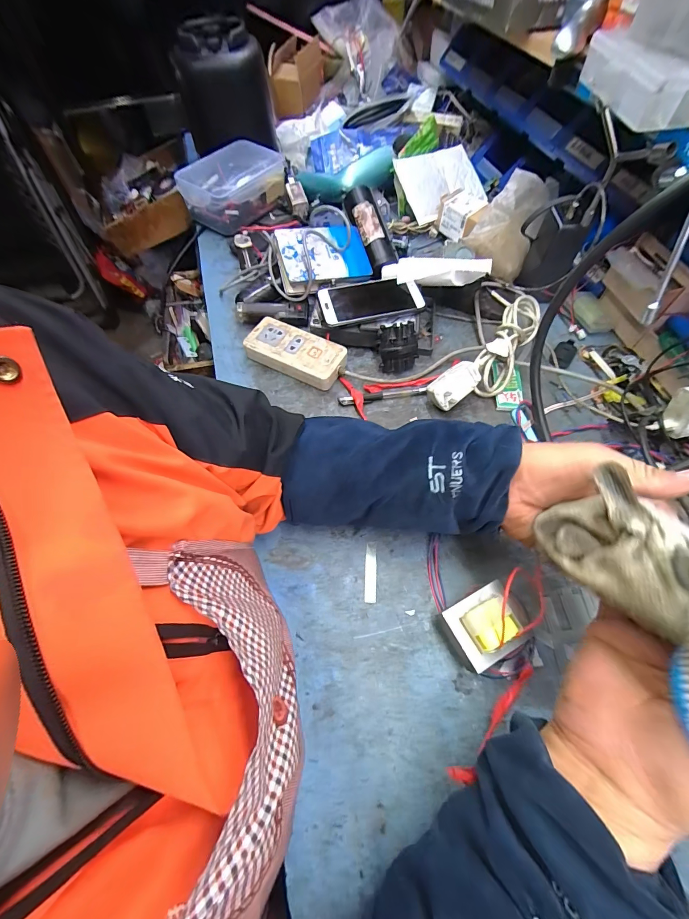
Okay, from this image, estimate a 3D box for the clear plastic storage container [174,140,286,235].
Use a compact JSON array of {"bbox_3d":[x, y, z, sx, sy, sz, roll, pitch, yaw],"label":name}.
[{"bbox_3d":[-0.219,-0.545,0.707,0.134,0.084,0.203,38,69,20],"label":"clear plastic storage container"}]

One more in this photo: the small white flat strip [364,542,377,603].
[{"bbox_3d":[0.029,0.124,0.390,0.013,0.004,0.065,2,61,2],"label":"small white flat strip"}]

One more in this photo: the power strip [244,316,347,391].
[{"bbox_3d":[-0.072,-0.159,0.530,0.152,0.033,0.068,26,65,14],"label":"power strip"}]

